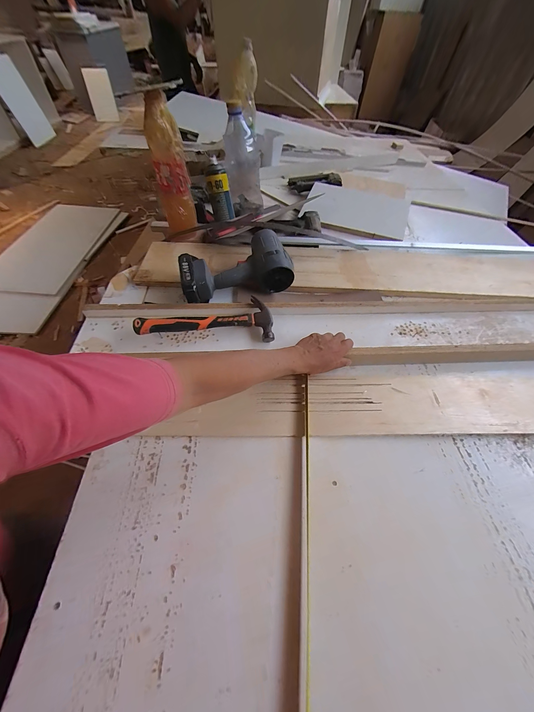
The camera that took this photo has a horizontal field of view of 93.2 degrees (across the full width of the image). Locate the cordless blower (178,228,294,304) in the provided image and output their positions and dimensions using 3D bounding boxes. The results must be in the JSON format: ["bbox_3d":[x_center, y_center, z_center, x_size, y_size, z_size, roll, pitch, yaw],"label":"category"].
[{"bbox_3d":[-0.081,-0.215,0.610,0.256,0.081,0.141,-15,57,-12],"label":"cordless blower"}]

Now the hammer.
[{"bbox_3d":[-0.128,-0.070,0.525,0.274,0.027,0.106,-10,56,-9],"label":"hammer"}]

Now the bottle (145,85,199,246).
[{"bbox_3d":[-0.246,-0.460,0.657,0.086,0.289,0.067,-14,57,-11],"label":"bottle"}]

